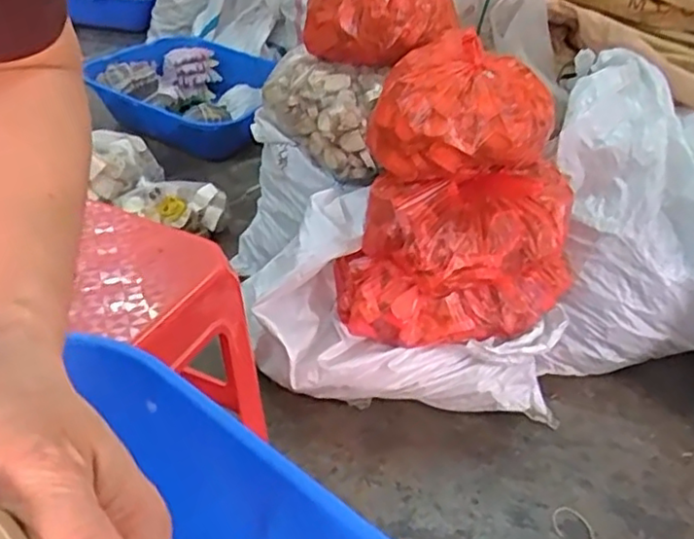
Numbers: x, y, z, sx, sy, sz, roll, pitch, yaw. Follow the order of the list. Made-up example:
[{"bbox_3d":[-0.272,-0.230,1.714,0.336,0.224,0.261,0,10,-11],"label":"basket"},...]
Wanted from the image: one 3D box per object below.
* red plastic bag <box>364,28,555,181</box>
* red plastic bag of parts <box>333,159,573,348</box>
[{"bbox_3d":[0.193,-0.275,1.101,0.302,0.186,0.214,9,36,3],"label":"red plastic bag"},{"bbox_3d":[0.198,-0.020,1.136,0.405,0.262,0.221,-3,37,-12],"label":"red plastic bag of parts"}]

